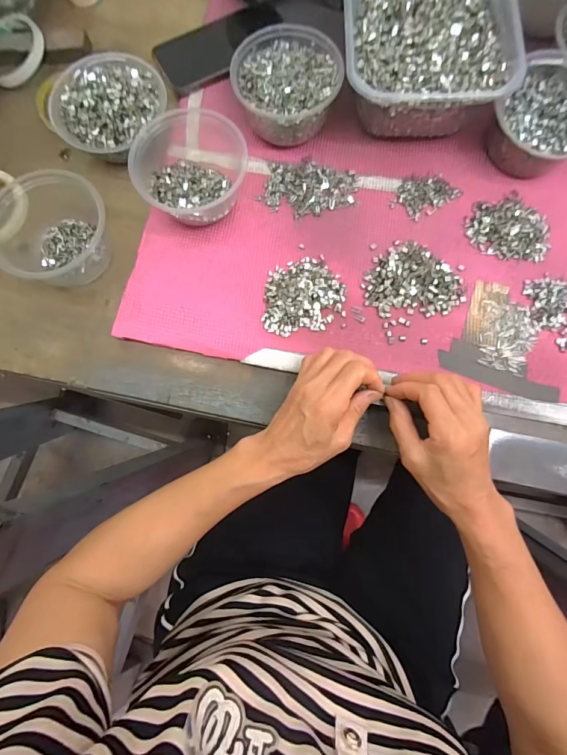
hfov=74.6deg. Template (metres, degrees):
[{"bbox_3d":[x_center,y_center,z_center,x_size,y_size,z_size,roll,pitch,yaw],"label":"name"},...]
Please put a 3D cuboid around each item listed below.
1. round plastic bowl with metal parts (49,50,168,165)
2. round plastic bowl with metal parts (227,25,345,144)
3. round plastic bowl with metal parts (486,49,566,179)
[{"bbox_3d":[-0.189,-0.297,0.412,0.106,0.050,0.115,0,79,0],"label":"round plastic bowl with metal parts"},{"bbox_3d":[0.004,-0.320,0.411,0.110,0.050,0.116,0,79,0],"label":"round plastic bowl with metal parts"},{"bbox_3d":[0.279,-0.270,0.395,0.104,0.060,0.116,36,83,7],"label":"round plastic bowl with metal parts"}]

